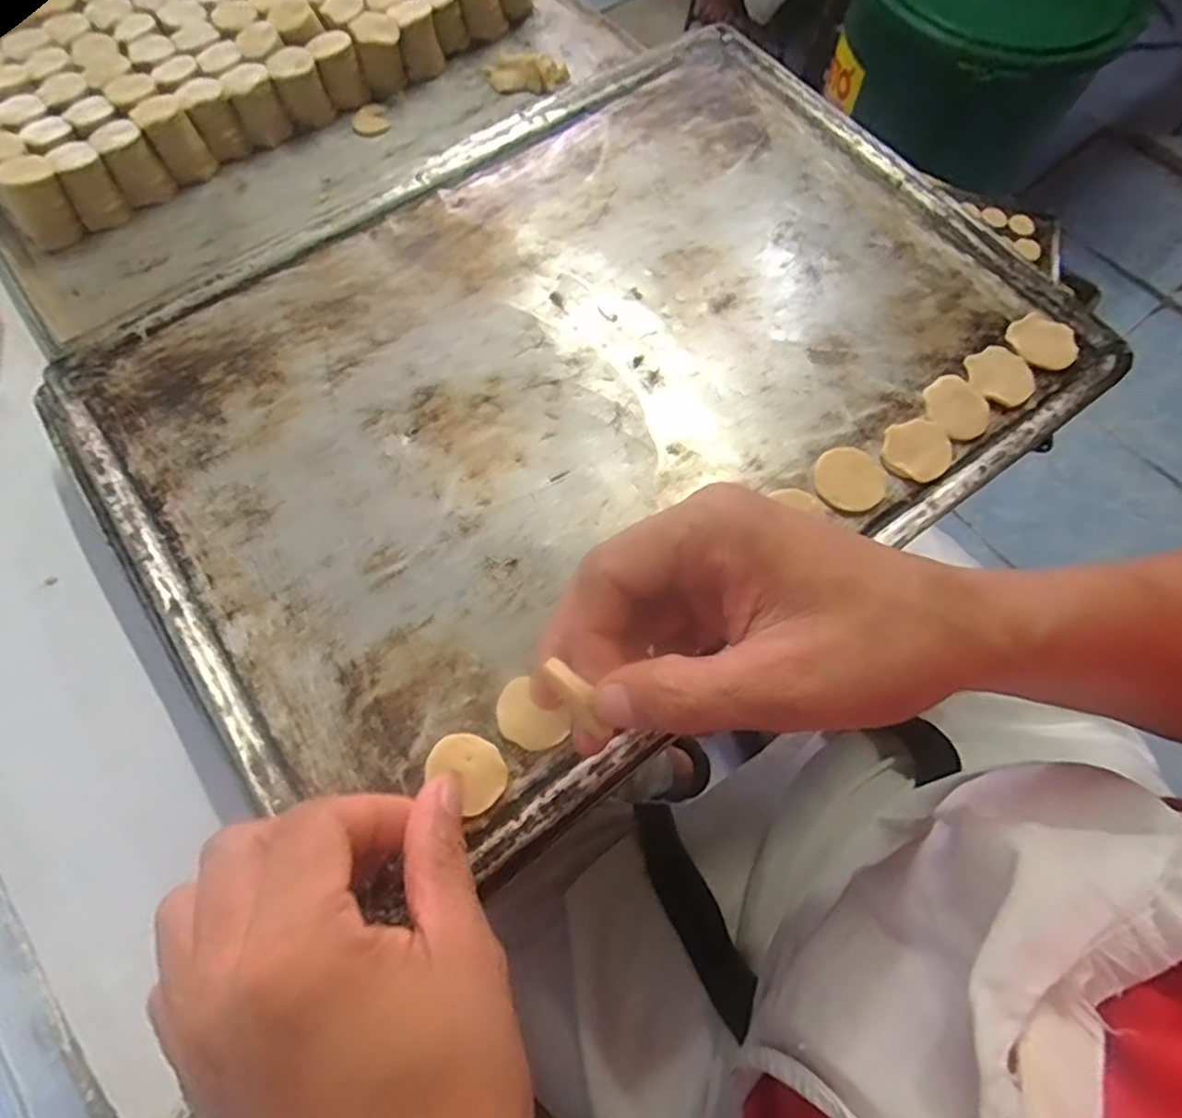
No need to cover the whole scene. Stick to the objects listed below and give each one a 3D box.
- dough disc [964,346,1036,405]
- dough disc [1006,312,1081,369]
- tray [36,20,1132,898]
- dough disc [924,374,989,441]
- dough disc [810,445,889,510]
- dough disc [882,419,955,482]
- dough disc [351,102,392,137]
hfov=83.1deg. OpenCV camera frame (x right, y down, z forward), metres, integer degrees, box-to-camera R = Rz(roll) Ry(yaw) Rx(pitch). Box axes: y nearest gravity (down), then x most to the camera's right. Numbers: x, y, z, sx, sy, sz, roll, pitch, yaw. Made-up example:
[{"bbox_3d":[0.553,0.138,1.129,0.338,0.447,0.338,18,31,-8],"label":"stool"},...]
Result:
[{"bbox_3d":[0.202,-0.091,0.327,0.033,0.004,0.031,1,67,-1],"label":"dough disc"},{"bbox_3d":[0.230,-0.110,0.336,0.034,0.005,0.032,1,67,-1],"label":"dough disc"},{"bbox_3d":[0.001,-0.098,0.337,0.447,0.014,0.323,-35,70,-13],"label":"tray"},{"bbox_3d":[0.176,-0.073,0.319,0.031,0.005,0.029,1,67,-1],"label":"dough disc"},{"bbox_3d":[0.119,-0.037,0.305,0.030,0.005,0.031,1,67,-1],"label":"dough disc"},{"bbox_3d":[0.153,-0.051,0.310,0.033,0.004,0.029,-23,69,-11],"label":"dough disc"},{"bbox_3d":[-0.162,-0.321,0.488,0.027,0.004,0.034,-14,68,-8],"label":"dough disc"}]

